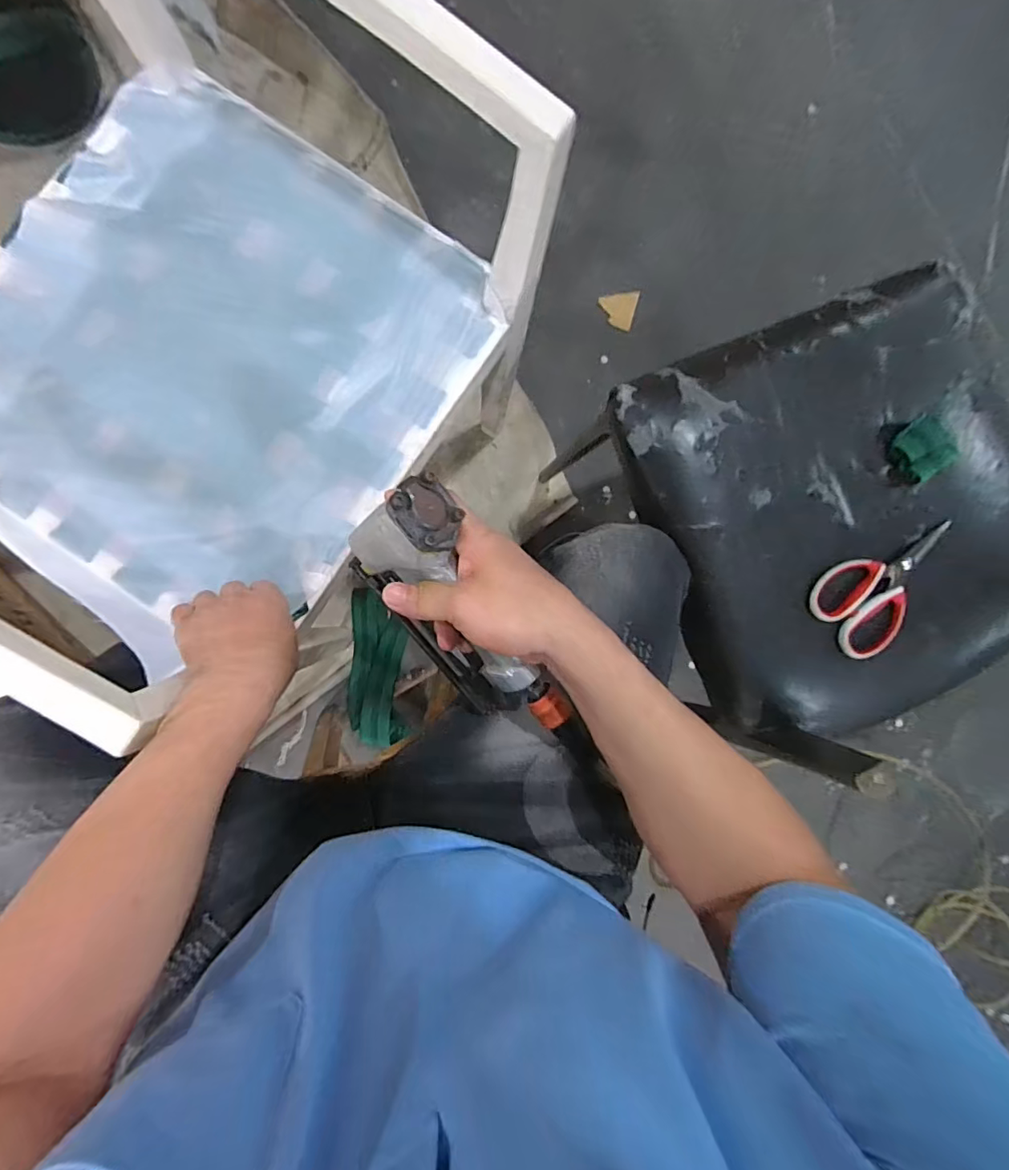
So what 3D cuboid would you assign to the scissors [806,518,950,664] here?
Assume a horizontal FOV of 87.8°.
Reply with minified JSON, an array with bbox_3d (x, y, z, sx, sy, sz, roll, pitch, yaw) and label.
[{"bbox_3d":[0.426,-0.007,0.575,0.190,0.023,0.096,-38,92,-5],"label":"scissors"}]

